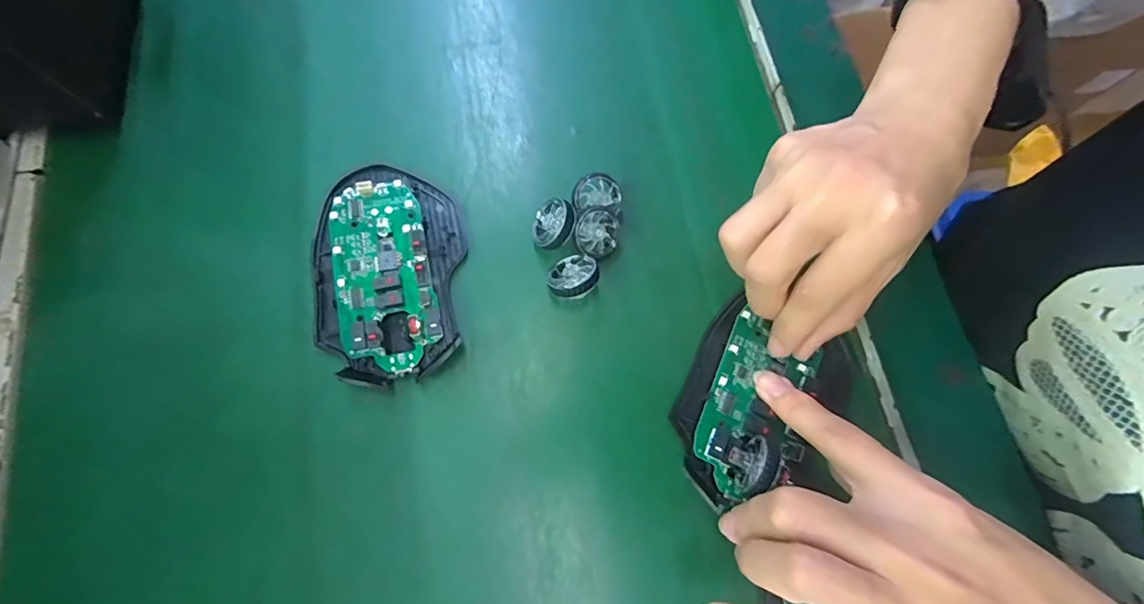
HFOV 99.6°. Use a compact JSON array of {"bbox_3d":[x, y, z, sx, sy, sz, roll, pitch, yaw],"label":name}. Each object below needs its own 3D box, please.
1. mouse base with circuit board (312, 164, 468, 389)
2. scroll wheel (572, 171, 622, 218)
[{"bbox_3d":[-0.093,-0.016,0.241,0.070,0.018,0.111,-3,73,-1],"label":"mouse base with circuit board"},{"bbox_3d":[0.013,-0.056,0.253,0.025,0.009,0.020,-6,73,-3],"label":"scroll wheel"}]

